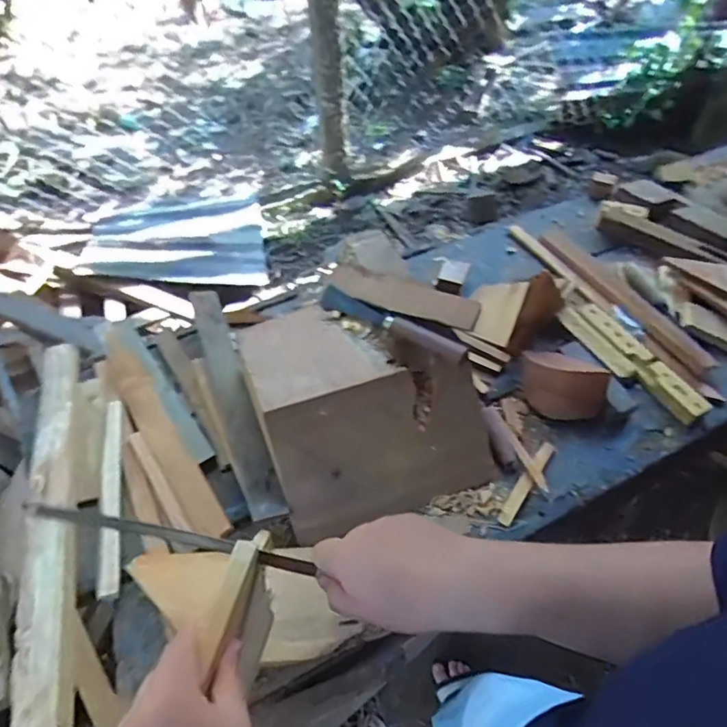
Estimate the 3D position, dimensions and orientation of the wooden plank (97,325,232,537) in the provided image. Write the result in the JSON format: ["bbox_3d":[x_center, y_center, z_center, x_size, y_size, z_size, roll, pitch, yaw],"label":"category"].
[{"bbox_3d":[-0.345,0.095,0.877,0.068,0.026,0.472,-28,56,-23],"label":"wooden plank"}]

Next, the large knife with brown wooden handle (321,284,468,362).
[{"bbox_3d":[0.041,-0.064,0.823,0.251,0.039,0.035,28,54,20],"label":"large knife with brown wooden handle"}]

